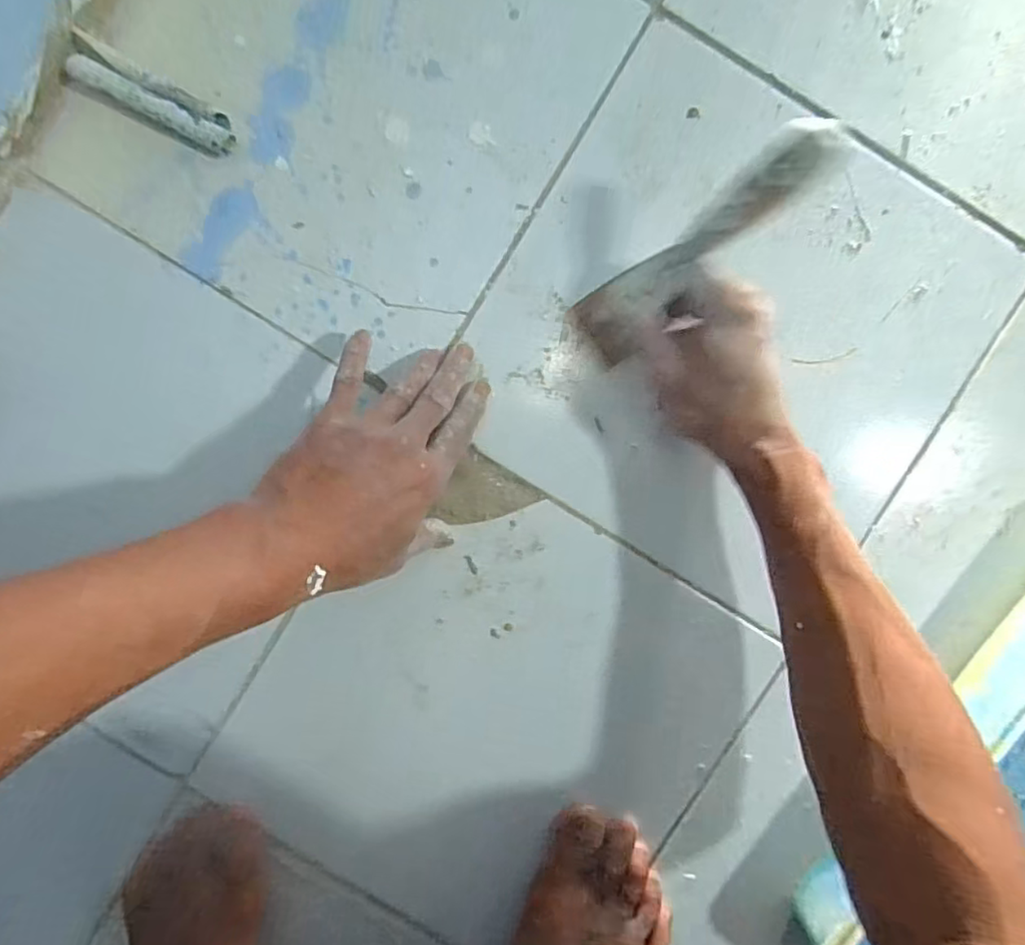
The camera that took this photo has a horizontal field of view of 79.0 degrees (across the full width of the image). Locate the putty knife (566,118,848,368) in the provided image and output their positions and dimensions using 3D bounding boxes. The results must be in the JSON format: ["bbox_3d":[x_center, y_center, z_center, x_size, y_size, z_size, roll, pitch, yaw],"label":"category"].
[{"bbox_3d":[0.098,-0.121,0.342,0.043,0.014,0.169,51,137,-3],"label":"putty knife"}]

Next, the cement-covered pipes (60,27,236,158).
[{"bbox_3d":[-0.226,-0.231,0.382,0.111,0.020,0.031,28,93,-2],"label":"cement-covered pipes"}]

